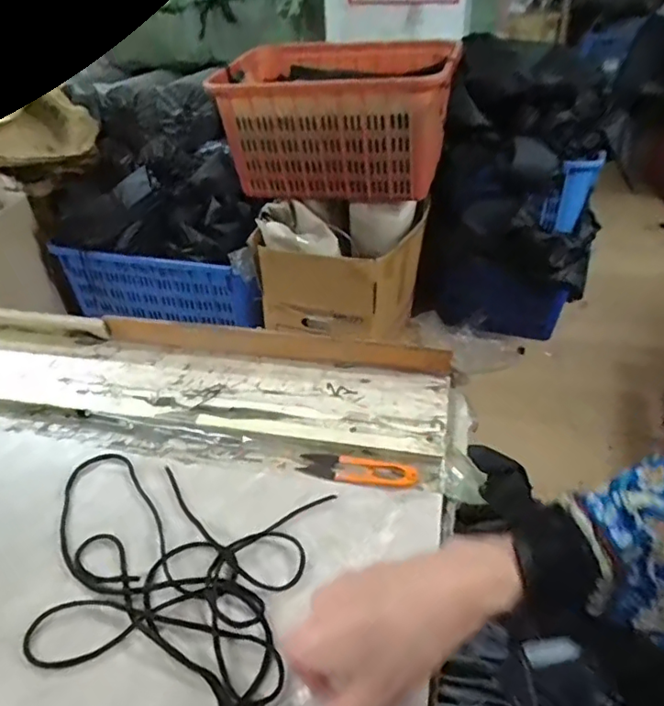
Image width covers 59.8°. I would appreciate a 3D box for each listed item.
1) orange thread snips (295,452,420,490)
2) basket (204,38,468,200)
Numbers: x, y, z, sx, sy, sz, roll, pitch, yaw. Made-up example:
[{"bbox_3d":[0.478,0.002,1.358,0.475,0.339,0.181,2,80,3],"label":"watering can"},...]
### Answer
[{"bbox_3d":[0.022,0.100,0.497,0.101,0.009,0.023,8,38,13],"label":"orange thread snips"},{"bbox_3d":[0.025,-0.649,1.587,0.606,0.317,0.494,11,38,18],"label":"basket"}]

